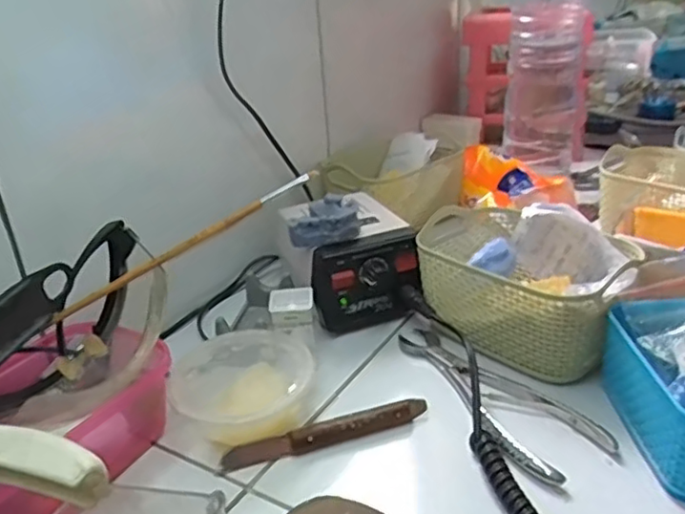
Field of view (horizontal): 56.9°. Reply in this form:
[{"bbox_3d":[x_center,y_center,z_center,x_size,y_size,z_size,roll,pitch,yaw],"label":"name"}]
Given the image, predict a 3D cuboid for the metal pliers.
[{"bbox_3d":[0.107,0.097,0.471,0.064,0.008,0.186,-16,29,-24],"label":"metal pliers"}]

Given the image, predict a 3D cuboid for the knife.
[{"bbox_3d":[-0.010,0.122,0.439,0.145,0.016,0.012,-10,27,-13],"label":"knife"}]

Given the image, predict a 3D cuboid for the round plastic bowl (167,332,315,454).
[{"bbox_3d":[-0.070,0.095,0.464,0.091,0.047,0.090,-3,27,1],"label":"round plastic bowl"}]

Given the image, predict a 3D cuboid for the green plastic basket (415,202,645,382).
[{"bbox_3d":[0.146,0.022,0.526,0.117,0.090,0.172,-24,33,-36],"label":"green plastic basket"}]

